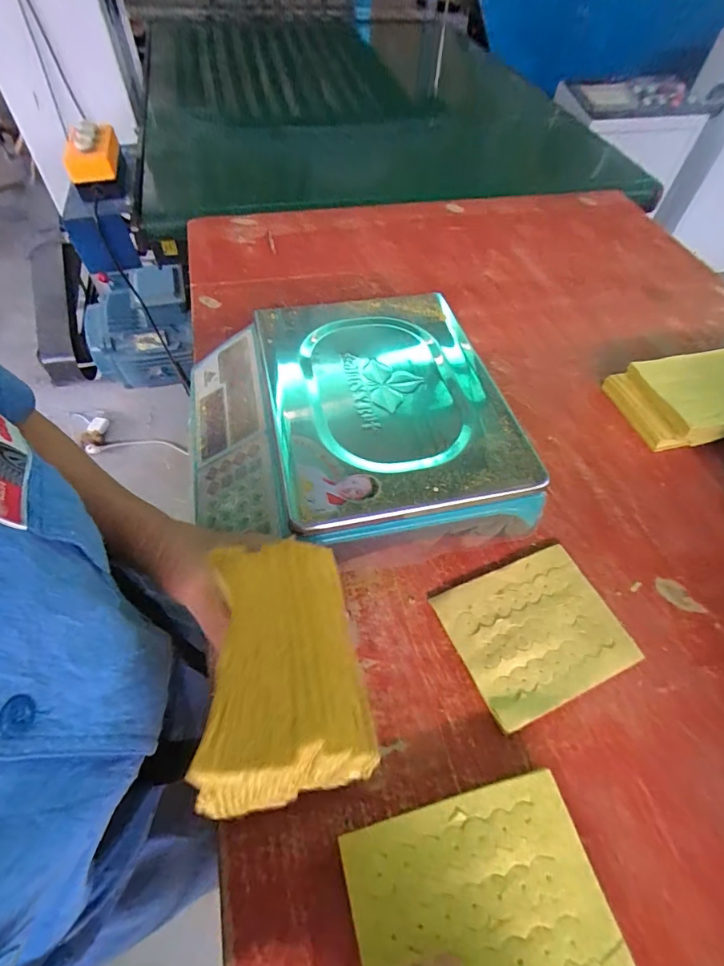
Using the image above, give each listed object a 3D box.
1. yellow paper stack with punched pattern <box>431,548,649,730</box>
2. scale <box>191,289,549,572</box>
[{"bbox_3d":[0.160,0.134,0.422,0.151,0.011,0.124,-18,57,-16],"label":"yellow paper stack with punched pattern"},{"bbox_3d":[-0.019,-0.058,0.488,0.304,0.109,0.291,-10,56,-10],"label":"scale"}]

